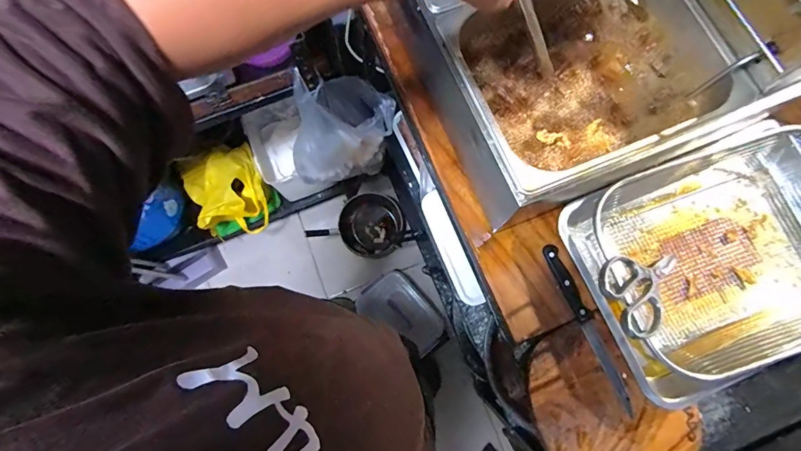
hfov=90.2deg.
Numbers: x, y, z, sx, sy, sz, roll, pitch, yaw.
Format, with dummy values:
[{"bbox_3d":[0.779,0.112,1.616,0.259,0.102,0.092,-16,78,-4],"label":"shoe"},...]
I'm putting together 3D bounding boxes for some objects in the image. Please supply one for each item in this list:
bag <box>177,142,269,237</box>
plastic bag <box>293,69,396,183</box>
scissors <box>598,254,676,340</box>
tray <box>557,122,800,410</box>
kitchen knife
[{"bbox_3d":[-0.564,-0.117,1.288,0.245,0.280,0.241,-24,77,-5],"label":"bag"},{"bbox_3d":[-0.151,-0.243,0.980,0.268,0.341,0.142,-25,78,-6],"label":"plastic bag"},{"bbox_3d":[0.326,0.073,0.524,0.194,0.020,0.096,-19,75,-36],"label":"scissors"},{"bbox_3d":[0.444,0.038,0.548,0.394,0.094,0.281,-21,77,-5],"label":"tray"},{"bbox_3d":[0.269,0.140,0.569,0.025,0.016,0.242,-23,77,-5],"label":"kitchen knife"}]

